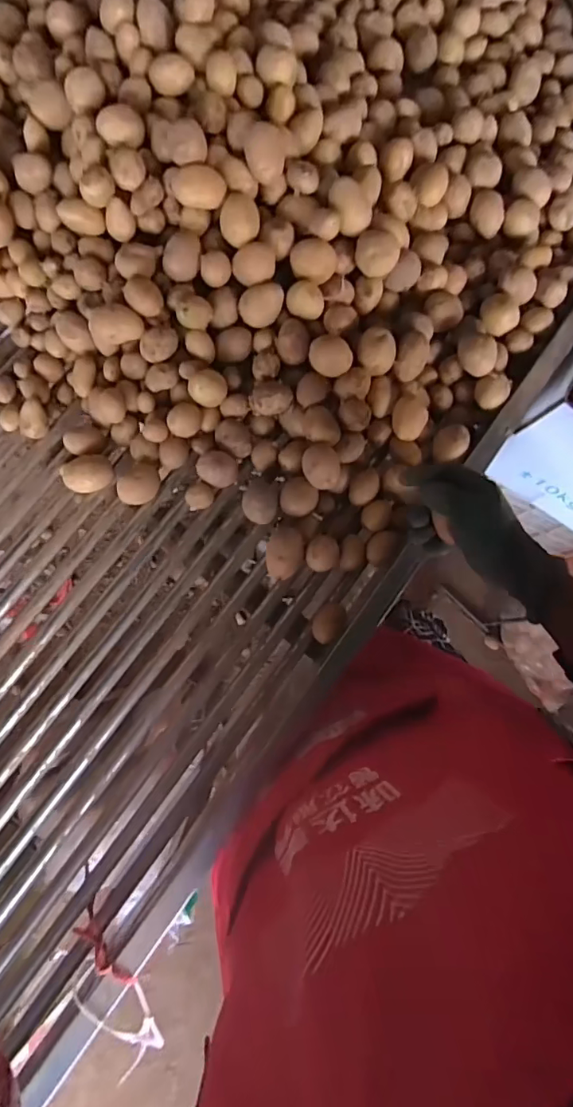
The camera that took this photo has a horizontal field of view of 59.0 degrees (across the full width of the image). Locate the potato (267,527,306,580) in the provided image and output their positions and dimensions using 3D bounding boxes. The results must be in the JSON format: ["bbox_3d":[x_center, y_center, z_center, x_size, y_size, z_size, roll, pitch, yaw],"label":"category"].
[{"bbox_3d":[-0.001,0.001,0.593,0.043,0.044,0.056,3,82,0],"label":"potato"}]

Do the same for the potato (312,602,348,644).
[{"bbox_3d":[0.048,0.080,0.591,0.034,0.030,0.046,42,84,5],"label":"potato"}]

